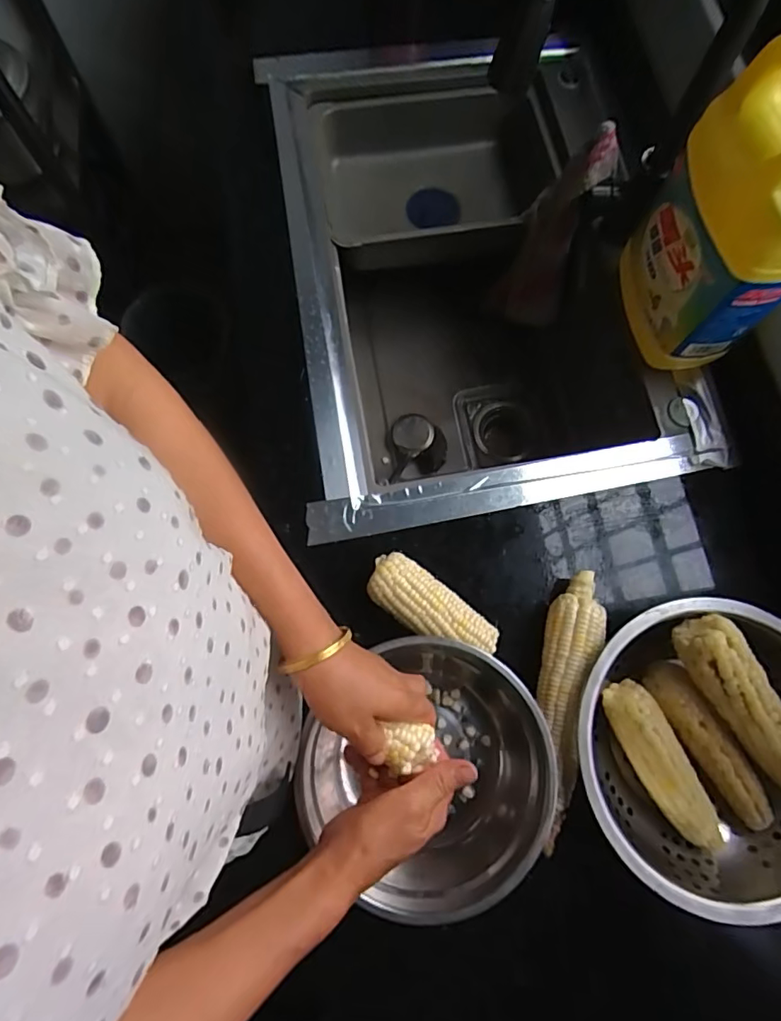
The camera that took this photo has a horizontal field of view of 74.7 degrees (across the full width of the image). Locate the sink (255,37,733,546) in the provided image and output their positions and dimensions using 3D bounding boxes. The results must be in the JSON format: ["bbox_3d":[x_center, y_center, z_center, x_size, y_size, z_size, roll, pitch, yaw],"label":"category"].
[{"bbox_3d":[0.114,-0.329,0.785,0.497,0.258,0.723,-7,75,-4],"label":"sink"}]

